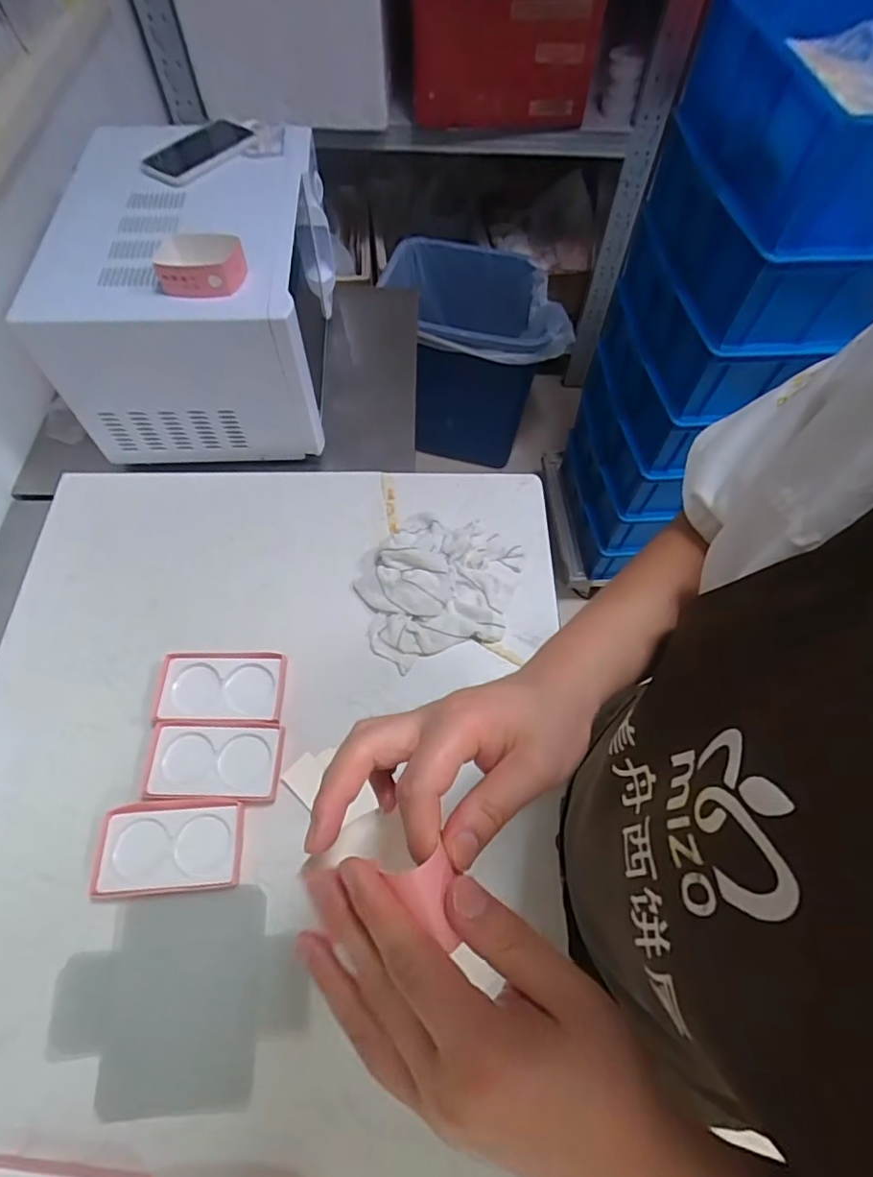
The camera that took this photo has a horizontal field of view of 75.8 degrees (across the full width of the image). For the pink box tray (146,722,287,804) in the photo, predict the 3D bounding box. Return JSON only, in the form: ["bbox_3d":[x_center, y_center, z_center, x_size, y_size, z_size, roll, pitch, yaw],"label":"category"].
[{"bbox_3d":[-0.255,0.196,0.641,0.151,0.013,0.084,2,62,0],"label":"pink box tray"}]

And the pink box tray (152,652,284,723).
[{"bbox_3d":[-0.259,0.118,0.678,0.149,0.017,0.084,1,62,0],"label":"pink box tray"}]

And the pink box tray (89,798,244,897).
[{"bbox_3d":[-0.284,0.275,0.600,0.144,0.022,0.089,-3,62,-2],"label":"pink box tray"}]

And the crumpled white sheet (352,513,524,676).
[{"bbox_3d":[0.008,-0.020,0.740,0.230,0.037,0.205,-19,64,-10],"label":"crumpled white sheet"}]

